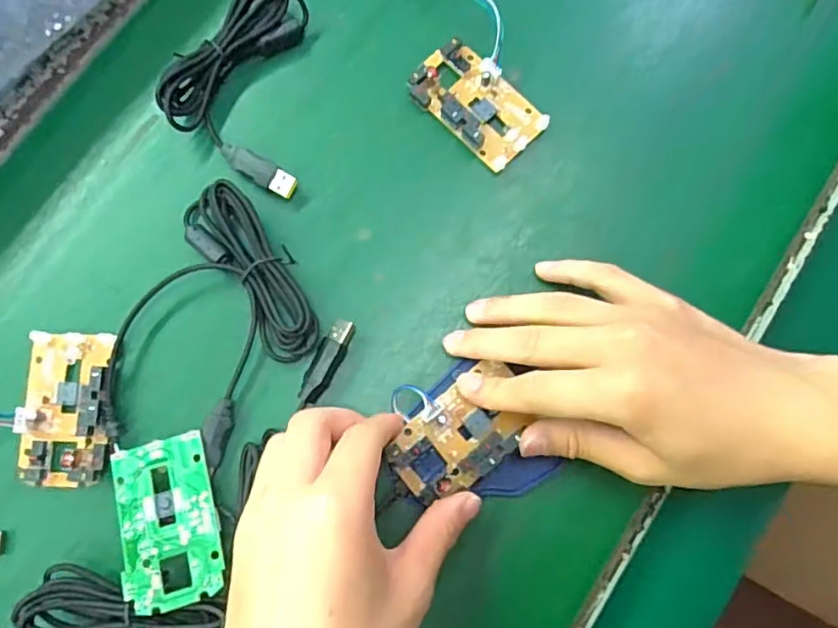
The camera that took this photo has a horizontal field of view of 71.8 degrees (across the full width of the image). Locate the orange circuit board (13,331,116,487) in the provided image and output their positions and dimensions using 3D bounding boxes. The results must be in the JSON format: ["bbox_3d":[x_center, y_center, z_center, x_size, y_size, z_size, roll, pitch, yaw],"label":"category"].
[{"bbox_3d":[-0.183,0.049,0.302,0.044,0.015,0.078,-2,79,-1],"label":"orange circuit board"}]

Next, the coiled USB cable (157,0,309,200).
[{"bbox_3d":[-0.070,-0.161,0.342,0.093,0.022,0.173,31,80,5],"label":"coiled USB cable"}]

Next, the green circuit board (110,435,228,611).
[{"bbox_3d":[-0.122,0.100,0.283,0.045,0.004,0.077,-12,71,-9],"label":"green circuit board"}]

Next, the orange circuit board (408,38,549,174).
[{"bbox_3d":[0.035,-0.123,0.339,0.077,0.017,0.049,40,81,6],"label":"orange circuit board"}]

